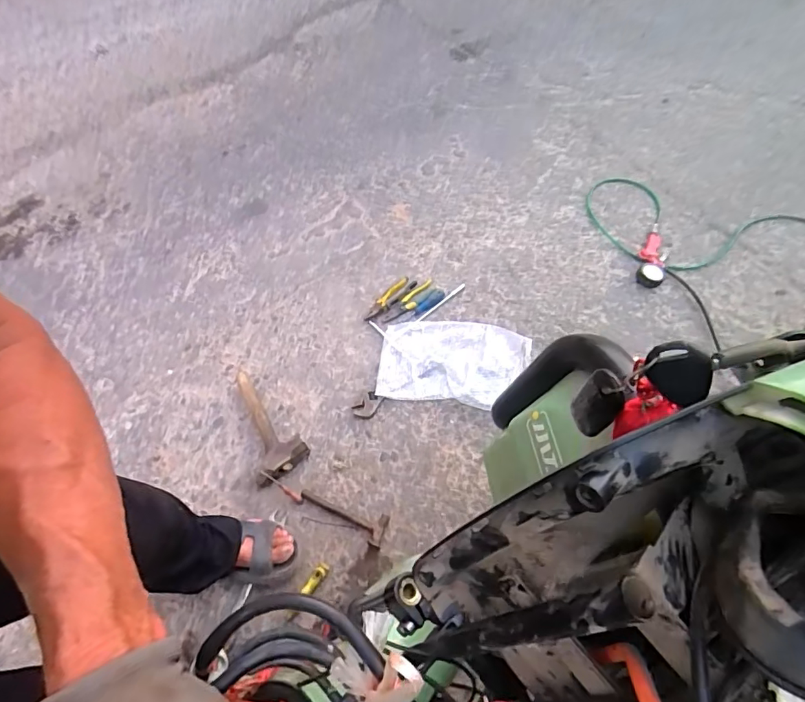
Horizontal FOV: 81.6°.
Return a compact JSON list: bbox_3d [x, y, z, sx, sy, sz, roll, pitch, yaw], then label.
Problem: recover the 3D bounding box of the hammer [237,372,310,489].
[{"bbox_3d":[-0.369,0.180,1.161,0.135,0.073,0.337,-35,61,-17],"label":"hammer"}]

